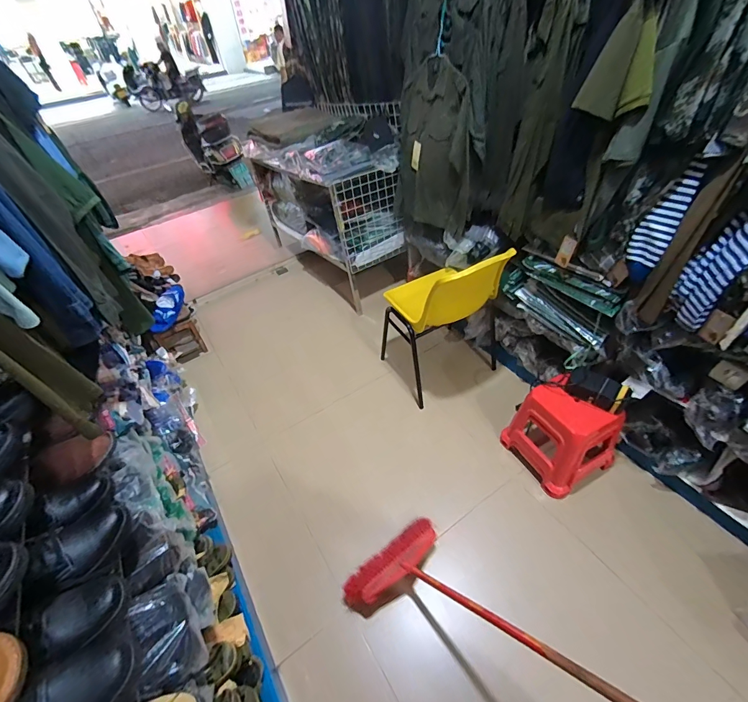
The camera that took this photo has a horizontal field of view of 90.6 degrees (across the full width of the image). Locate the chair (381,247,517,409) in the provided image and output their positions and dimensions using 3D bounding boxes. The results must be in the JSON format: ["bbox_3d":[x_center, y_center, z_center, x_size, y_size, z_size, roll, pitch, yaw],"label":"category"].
[{"bbox_3d":[0.302,-0.205,1.732,0.479,0.662,0.463,-23,47,-16],"label":"chair"}]

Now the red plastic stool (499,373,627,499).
[{"bbox_3d":[0.751,0.307,1.460,0.318,0.358,0.329,-23,47,-16],"label":"red plastic stool"}]

